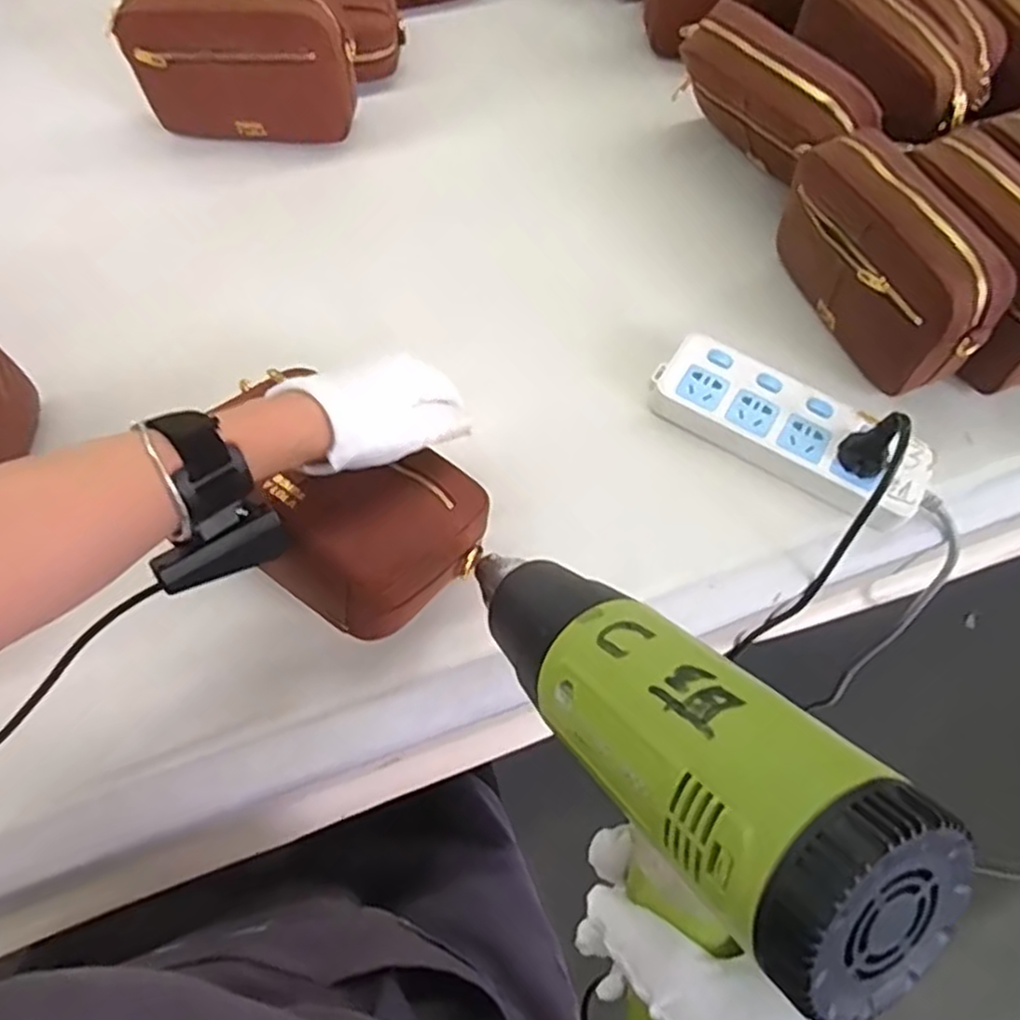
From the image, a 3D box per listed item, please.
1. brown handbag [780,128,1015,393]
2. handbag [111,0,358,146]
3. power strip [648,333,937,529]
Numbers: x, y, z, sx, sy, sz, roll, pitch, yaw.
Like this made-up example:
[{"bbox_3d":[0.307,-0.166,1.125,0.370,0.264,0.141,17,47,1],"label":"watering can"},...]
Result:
[{"bbox_3d":[0.286,-0.191,0.571,0.060,0.114,0.195,-15,63,-10],"label":"brown handbag"},{"bbox_3d":[-0.240,-0.400,0.660,0.196,0.132,0.050,4,61,0],"label":"handbag"},{"bbox_3d":[0.212,-0.062,0.556,0.205,0.031,0.078,34,65,15],"label":"power strip"}]

